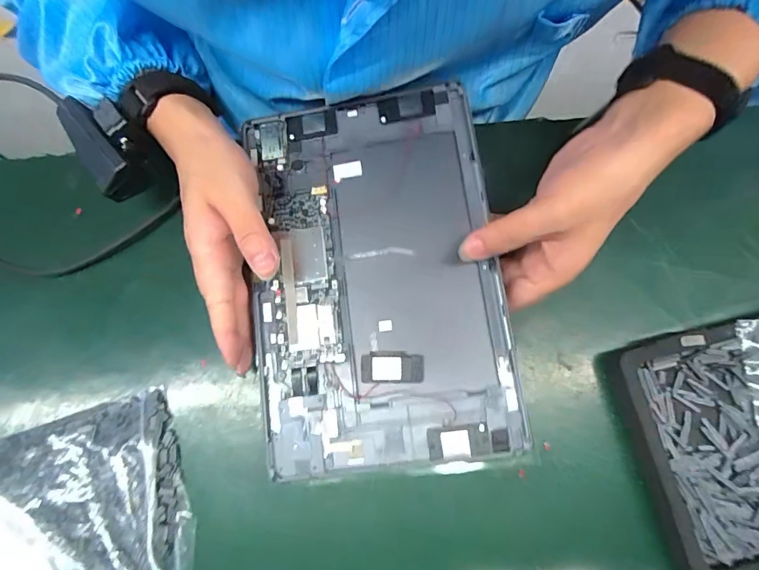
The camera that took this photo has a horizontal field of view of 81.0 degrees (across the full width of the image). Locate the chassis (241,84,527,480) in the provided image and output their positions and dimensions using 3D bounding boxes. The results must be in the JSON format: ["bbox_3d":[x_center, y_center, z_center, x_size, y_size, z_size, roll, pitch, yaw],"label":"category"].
[{"bbox_3d":[-0.006,-0.009,0.303,0.162,0.008,0.248,-8,78,5],"label":"chassis"}]

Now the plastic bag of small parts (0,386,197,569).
[{"bbox_3d":[-0.211,0.163,0.277,0.166,0.046,0.147,-19,81,-2],"label":"plastic bag of small parts"}]

